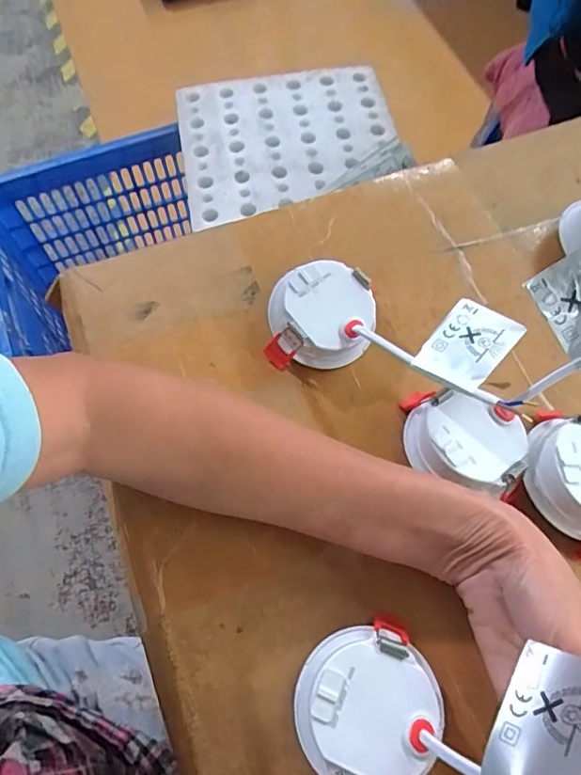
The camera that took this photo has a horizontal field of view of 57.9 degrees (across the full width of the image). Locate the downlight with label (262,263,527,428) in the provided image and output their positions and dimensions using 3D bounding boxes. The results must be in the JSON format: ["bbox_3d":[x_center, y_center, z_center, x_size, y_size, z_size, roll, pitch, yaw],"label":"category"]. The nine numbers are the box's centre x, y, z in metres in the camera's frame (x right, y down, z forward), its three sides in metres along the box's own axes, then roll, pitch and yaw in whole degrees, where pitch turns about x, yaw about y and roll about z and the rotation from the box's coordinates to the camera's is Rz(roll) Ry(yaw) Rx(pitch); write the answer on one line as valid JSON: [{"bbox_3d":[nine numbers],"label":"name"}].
[{"bbox_3d":[0.064,-0.035,0.325,0.159,0.048,0.076,18,66,23],"label":"downlight with label"}]

